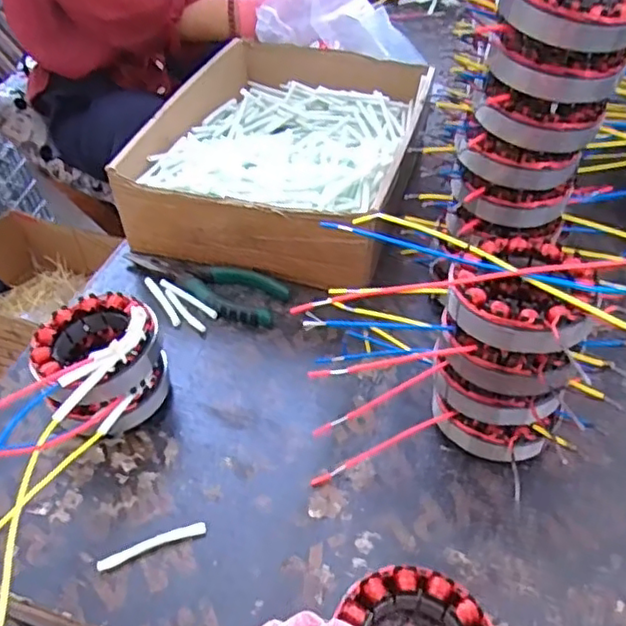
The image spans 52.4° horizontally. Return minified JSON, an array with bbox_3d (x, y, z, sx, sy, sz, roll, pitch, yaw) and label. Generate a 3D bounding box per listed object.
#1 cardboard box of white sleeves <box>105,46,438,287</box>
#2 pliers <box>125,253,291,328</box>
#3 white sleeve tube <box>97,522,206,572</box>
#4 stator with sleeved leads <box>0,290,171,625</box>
[{"bbox_3d":[-0.016,-0.168,0.669,0.237,0.100,0.350,12,46,14],"label":"cardboard box of white sleeves"},{"bbox_3d":[-0.099,-0.029,0.570,0.158,0.019,0.059,17,47,19],"label":"pliers"},{"bbox_3d":[-0.100,0.144,0.395,0.066,0.006,0.010,-17,45,-18],"label":"white sleeve tube"},{"bbox_3d":[-0.166,0.082,0.402,0.083,0.091,0.227,8,45,11],"label":"stator with sleeved leads"}]

